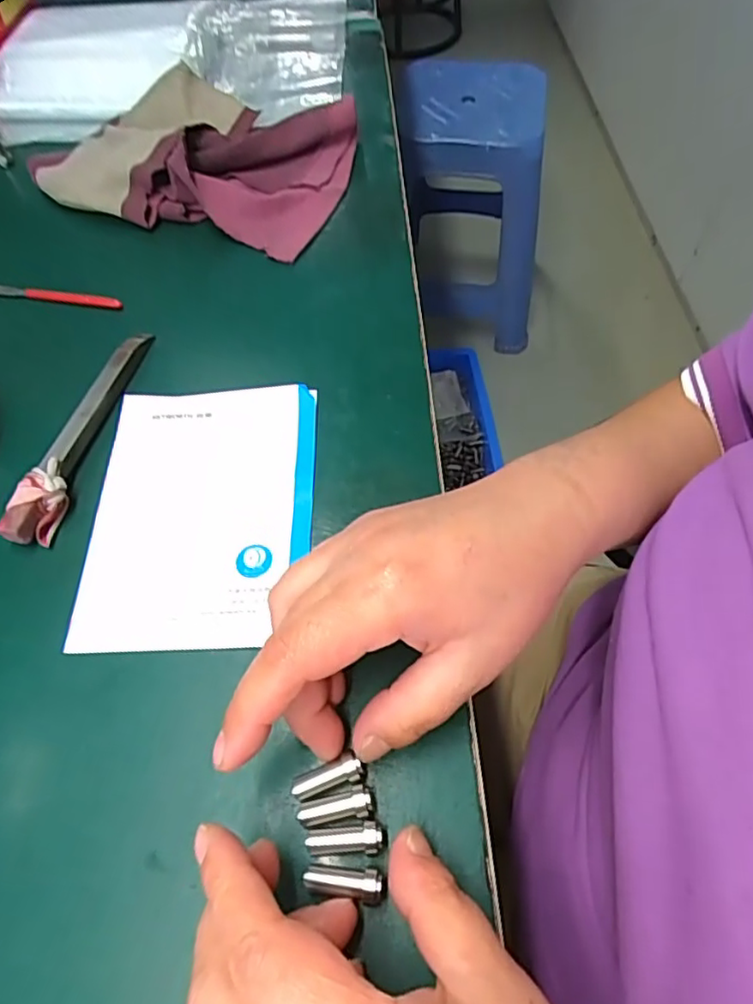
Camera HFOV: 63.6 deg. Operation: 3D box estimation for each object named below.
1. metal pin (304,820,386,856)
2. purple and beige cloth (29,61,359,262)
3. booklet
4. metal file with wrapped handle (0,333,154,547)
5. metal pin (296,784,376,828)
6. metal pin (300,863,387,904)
[{"bbox_3d":[-0.011,0.119,0.214,0.027,0.006,0.010,-5,59,0],"label":"metal pin"},{"bbox_3d":[-0.120,-0.246,0.422,0.197,0.034,0.145,19,62,13],"label":"purple and beige cloth"},{"bbox_3d":[-0.084,0.002,0.293,0.105,0.006,0.137,-2,59,2],"label":"booklet"},{"bbox_3d":[-0.149,-0.039,0.315,0.019,0.017,0.135,11,60,9],"label":"metal file with wrapped handle"},{"bbox_3d":[-0.014,0.112,0.221,0.027,0.010,0.010,-15,60,-6],"label":"metal pin"},{"bbox_3d":[-0.011,0.130,0.207,0.028,0.007,0.010,2,59,4],"label":"metal pin"}]

